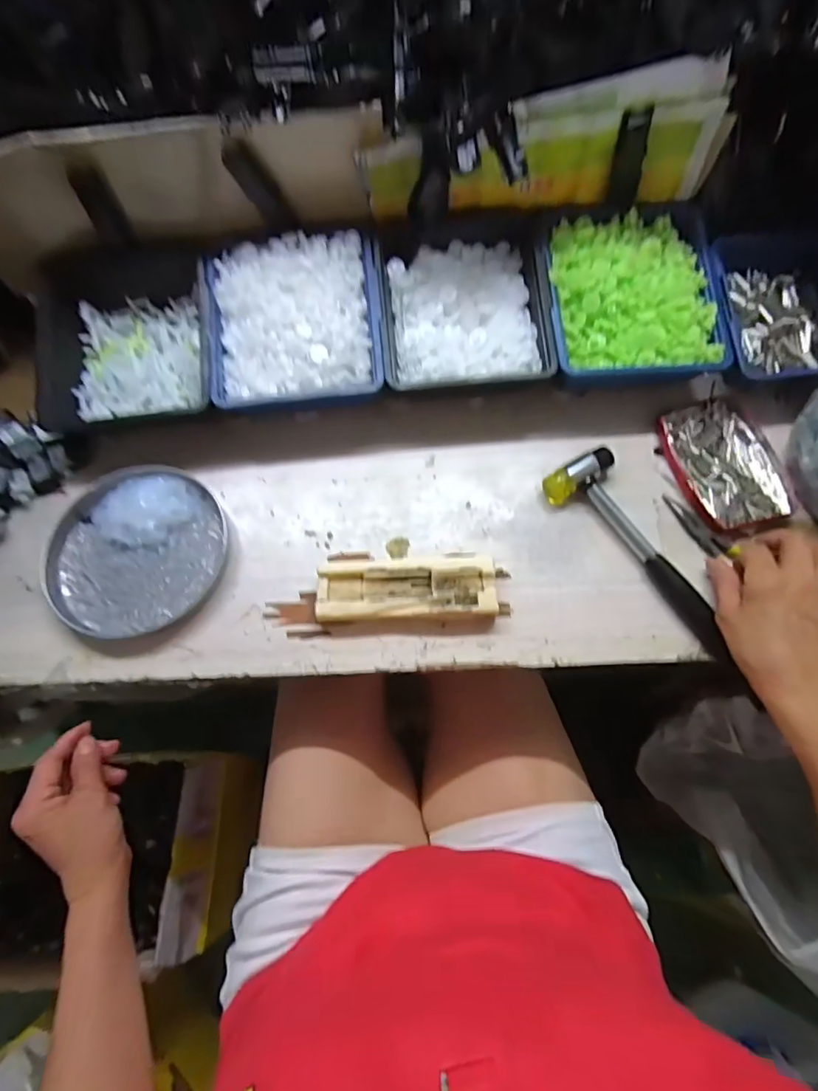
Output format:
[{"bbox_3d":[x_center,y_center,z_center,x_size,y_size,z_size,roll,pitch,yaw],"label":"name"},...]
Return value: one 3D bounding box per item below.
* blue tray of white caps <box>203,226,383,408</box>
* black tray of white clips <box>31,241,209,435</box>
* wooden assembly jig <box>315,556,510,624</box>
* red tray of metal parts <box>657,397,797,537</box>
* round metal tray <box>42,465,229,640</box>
[{"bbox_3d":[-0.099,-0.197,0.451,0.149,0.035,0.154,-4,69,-1],"label":"blue tray of white caps"},{"bbox_3d":[-0.250,-0.183,0.474,0.149,0.070,0.176,-9,69,-3],"label":"black tray of white clips"},{"bbox_3d":[0.003,0.034,0.412,0.146,0.024,0.055,0,69,1],"label":"wooden assembly jig"},{"bbox_3d":[0.272,-0.070,0.451,0.081,0.010,0.124,-15,69,-5],"label":"red tray of metal parts"},{"bbox_3d":[-0.228,0.000,0.436,0.144,0.020,0.140,0,69,1],"label":"round metal tray"}]

